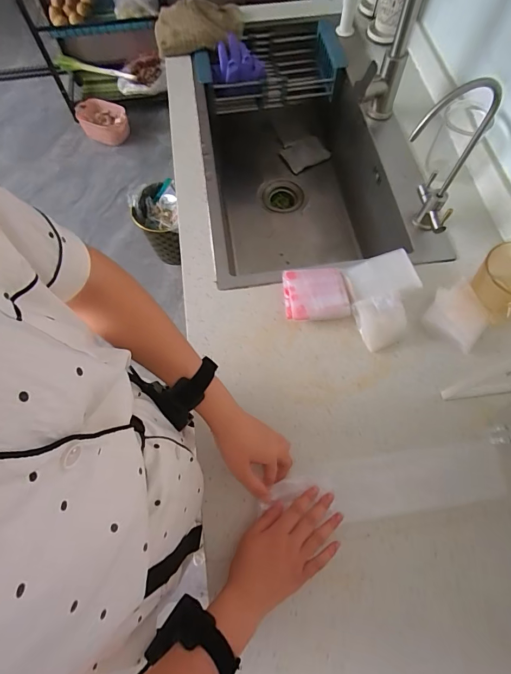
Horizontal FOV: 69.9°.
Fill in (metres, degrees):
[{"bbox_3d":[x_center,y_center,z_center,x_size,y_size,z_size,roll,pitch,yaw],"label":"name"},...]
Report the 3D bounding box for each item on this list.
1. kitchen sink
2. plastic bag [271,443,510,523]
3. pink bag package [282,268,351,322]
[{"bbox_3d":[0.084,-0.400,0.896,0.415,0.277,0.747,-9,67,-2],"label":"kitchen sink"},{"bbox_3d":[0.186,0.200,0.496,0.307,0.011,0.077,-6,67,-3],"label":"plastic bag"},{"bbox_3d":[0.099,-0.070,0.607,0.099,0.028,0.094,-4,67,-2],"label":"pink bag package"}]

